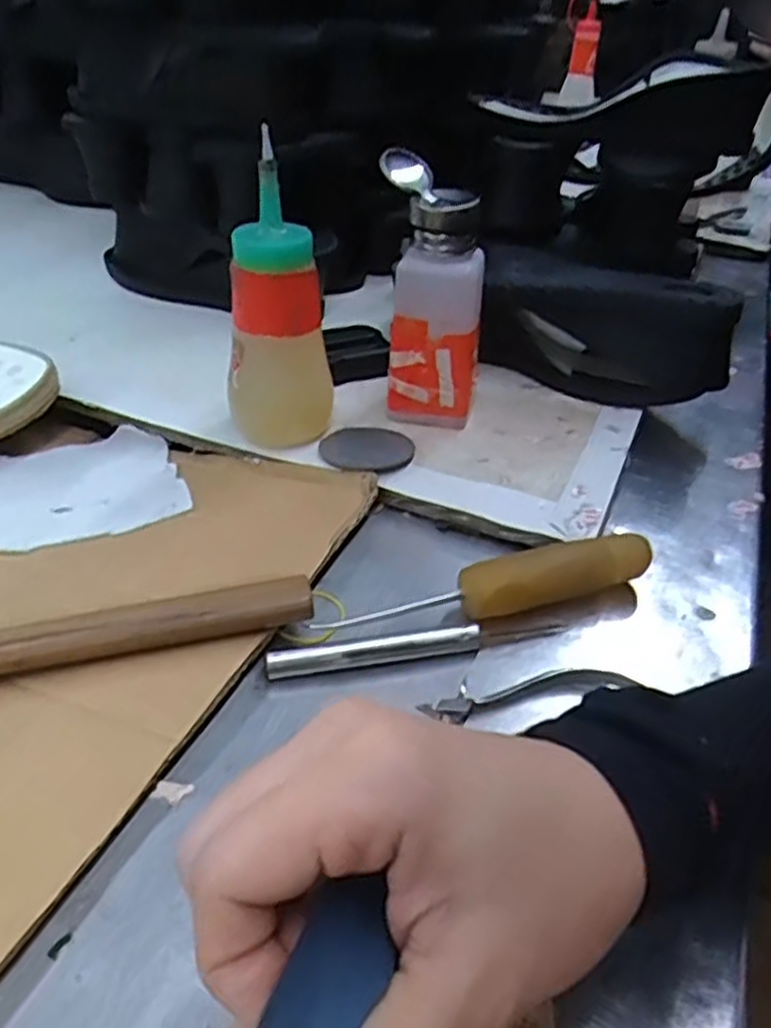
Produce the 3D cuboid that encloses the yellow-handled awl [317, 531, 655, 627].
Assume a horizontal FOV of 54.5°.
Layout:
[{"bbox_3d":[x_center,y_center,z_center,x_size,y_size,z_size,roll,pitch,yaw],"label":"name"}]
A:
[{"bbox_3d":[0.054,0.039,0.375,0.174,0.028,0.024,-11,40,-15],"label":"yellow-handled awl"}]

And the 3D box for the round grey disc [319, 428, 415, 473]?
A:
[{"bbox_3d":[-0.011,-0.040,0.460,0.055,0.009,0.054,1,38,-1],"label":"round grey disc"}]

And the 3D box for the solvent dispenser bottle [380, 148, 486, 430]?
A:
[{"bbox_3d":[0.030,-0.132,0.469,0.064,0.156,0.056,-9,33,-6],"label":"solvent dispenser bottle"}]

